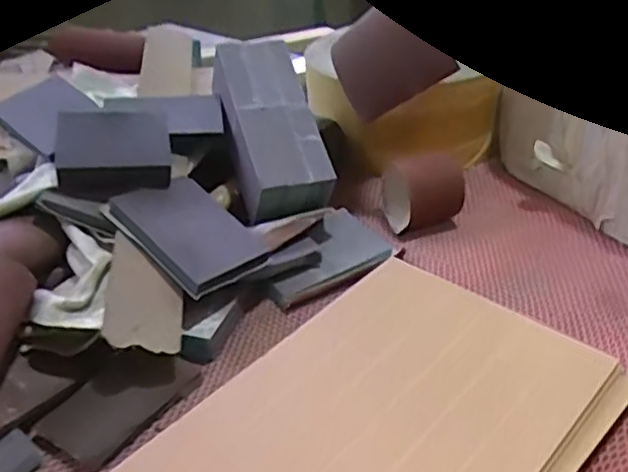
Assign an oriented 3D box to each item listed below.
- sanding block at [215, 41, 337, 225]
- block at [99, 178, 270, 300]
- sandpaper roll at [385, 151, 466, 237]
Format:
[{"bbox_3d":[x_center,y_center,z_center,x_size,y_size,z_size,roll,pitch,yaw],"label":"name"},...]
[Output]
[{"bbox_3d":[-0.047,-0.113,0.662,0.087,0.060,0.199,-13,71,-11],"label":"sanding block"},{"bbox_3d":[-0.107,-0.006,0.570,0.128,0.015,0.090,38,47,24],"label":"block"},{"bbox_3d":[0.107,-0.046,0.654,0.067,0.074,0.058,-15,35,-14],"label":"sandpaper roll"}]

